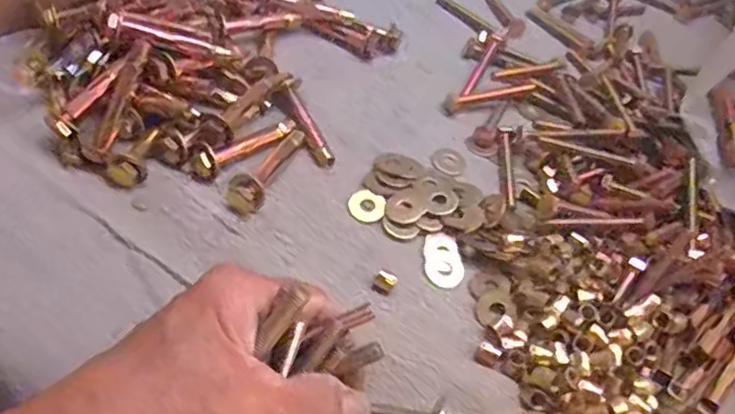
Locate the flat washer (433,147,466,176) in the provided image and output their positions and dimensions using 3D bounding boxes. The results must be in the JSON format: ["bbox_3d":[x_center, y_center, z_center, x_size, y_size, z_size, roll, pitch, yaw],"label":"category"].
[{"bbox_3d":[0.050,-0.027,0.386,0.021,0.004,0.021,5,50,-6],"label":"flat washer"}]

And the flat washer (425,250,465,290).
[{"bbox_3d":[0.042,0.032,0.333,0.024,0.004,0.019,-33,65,-33],"label":"flat washer"}]

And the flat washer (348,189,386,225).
[{"bbox_3d":[0.000,0.000,0.351,0.021,0.004,0.020,1,62,-1],"label":"flat washer"}]

